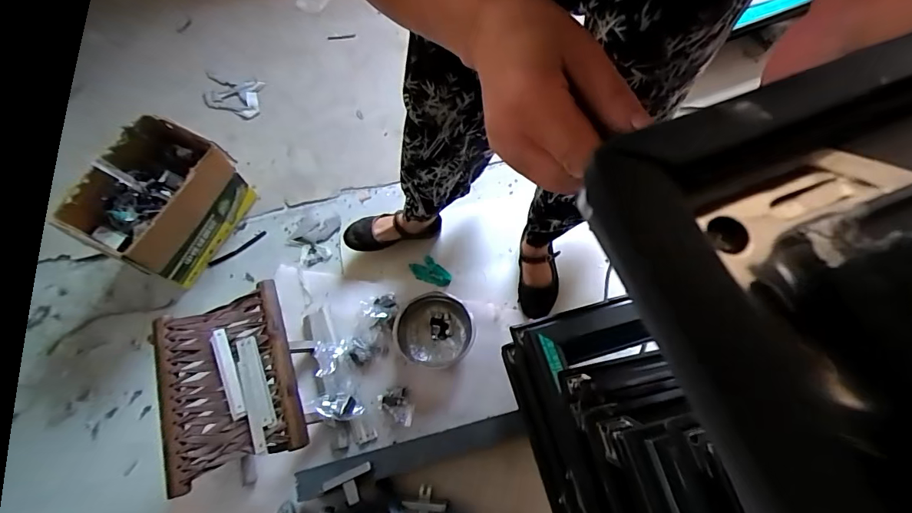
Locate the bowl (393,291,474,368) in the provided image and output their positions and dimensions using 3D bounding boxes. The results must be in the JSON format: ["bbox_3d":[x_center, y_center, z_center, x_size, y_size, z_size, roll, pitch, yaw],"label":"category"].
[{"bbox_3d":[-0.054,0.178,1.088,0.173,0.078,0.189,-1,67,3],"label":"bowl"}]

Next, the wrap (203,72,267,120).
[{"bbox_3d":[-0.733,-0.533,1.453,0.256,0.029,0.156,20,67,9],"label":"wrap"}]

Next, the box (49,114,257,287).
[{"bbox_3d":[-0.753,-0.130,1.164,0.278,0.274,0.357,18,67,8],"label":"box"}]

